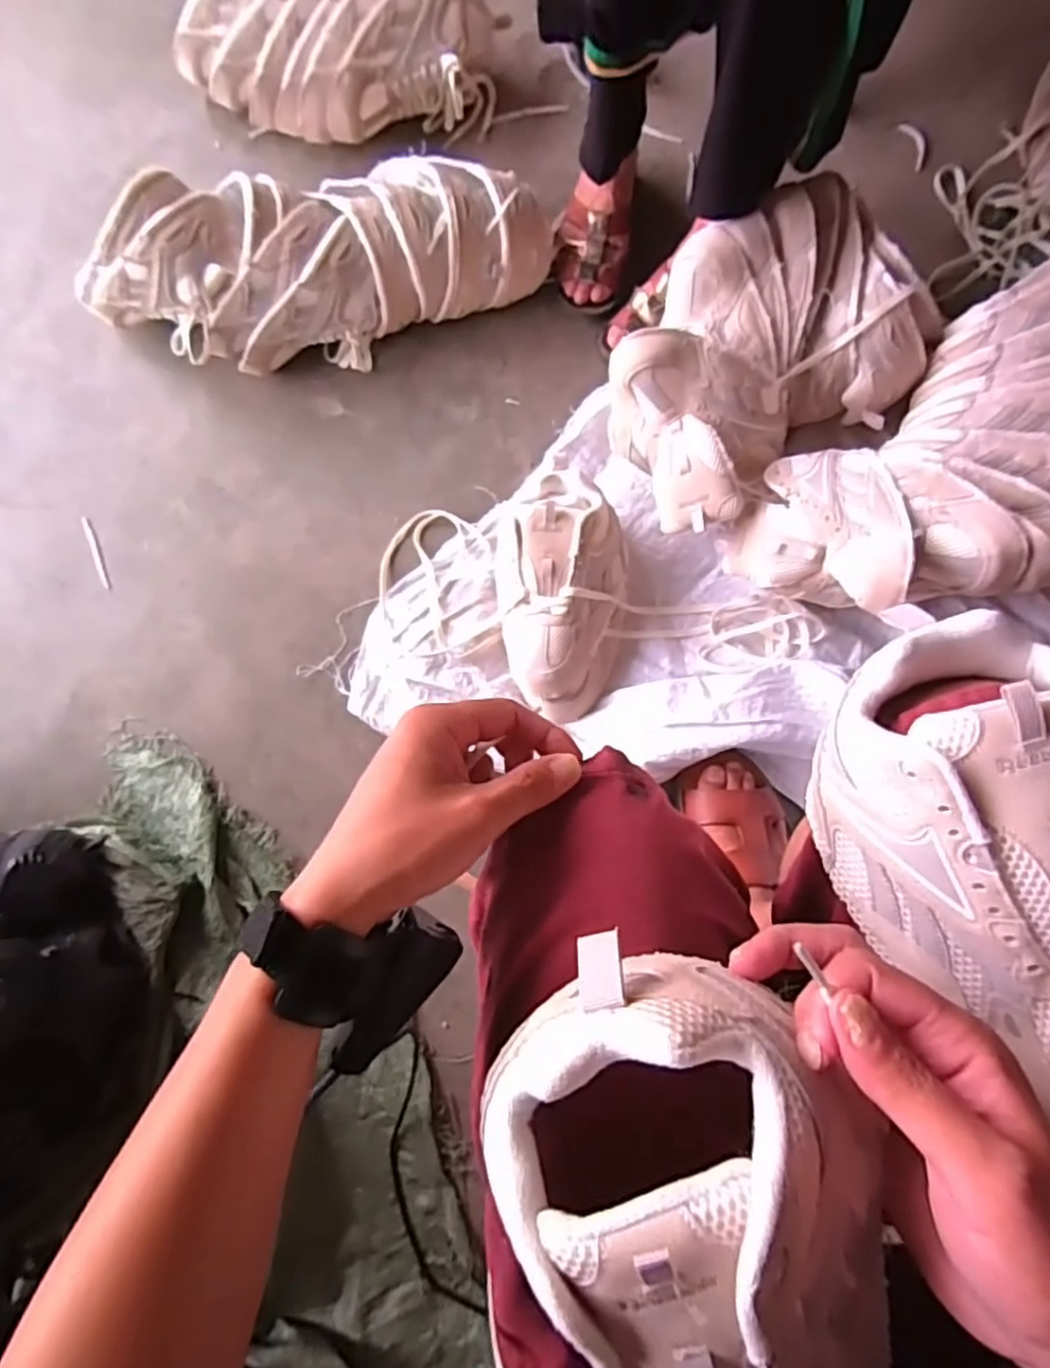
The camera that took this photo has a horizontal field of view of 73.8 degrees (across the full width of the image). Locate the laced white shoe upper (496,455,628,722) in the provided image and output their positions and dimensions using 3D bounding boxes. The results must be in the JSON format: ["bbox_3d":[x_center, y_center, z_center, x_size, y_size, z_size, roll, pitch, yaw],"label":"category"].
[{"bbox_3d":[0.040,-0.101,0.782,0.144,0.110,0.262,-2,82,6],"label":"laced white shoe upper"}]

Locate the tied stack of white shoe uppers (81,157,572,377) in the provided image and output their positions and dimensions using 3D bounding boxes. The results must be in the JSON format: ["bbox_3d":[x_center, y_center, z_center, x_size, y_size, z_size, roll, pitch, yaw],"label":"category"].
[{"bbox_3d":[-0.250,-0.507,0.840,0.556,0.167,0.172,-9,81,5],"label":"tied stack of white shoe uppers"}]

